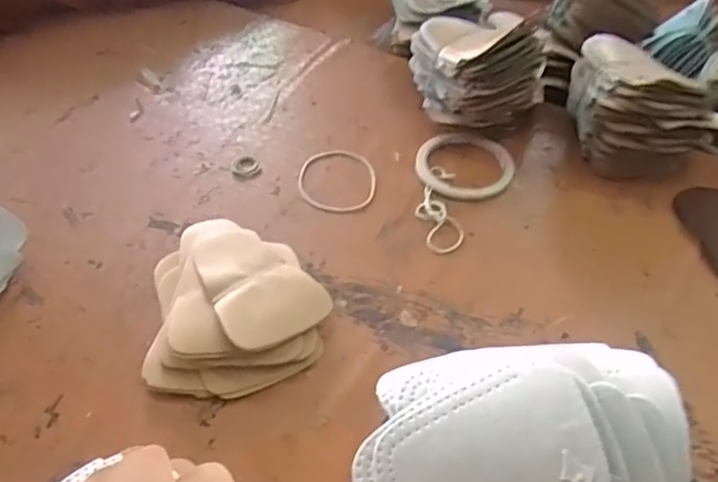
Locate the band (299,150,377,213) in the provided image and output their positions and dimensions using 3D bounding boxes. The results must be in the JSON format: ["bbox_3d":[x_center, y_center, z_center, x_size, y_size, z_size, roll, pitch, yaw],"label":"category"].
[{"bbox_3d":[-0.021,-0.061,0.604,0.073,0.004,0.087,-1,46,0],"label":"band"}]

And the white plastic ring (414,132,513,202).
[{"bbox_3d":[0.102,-0.076,0.616,0.091,0.008,0.093,-1,46,1],"label":"white plastic ring"}]

